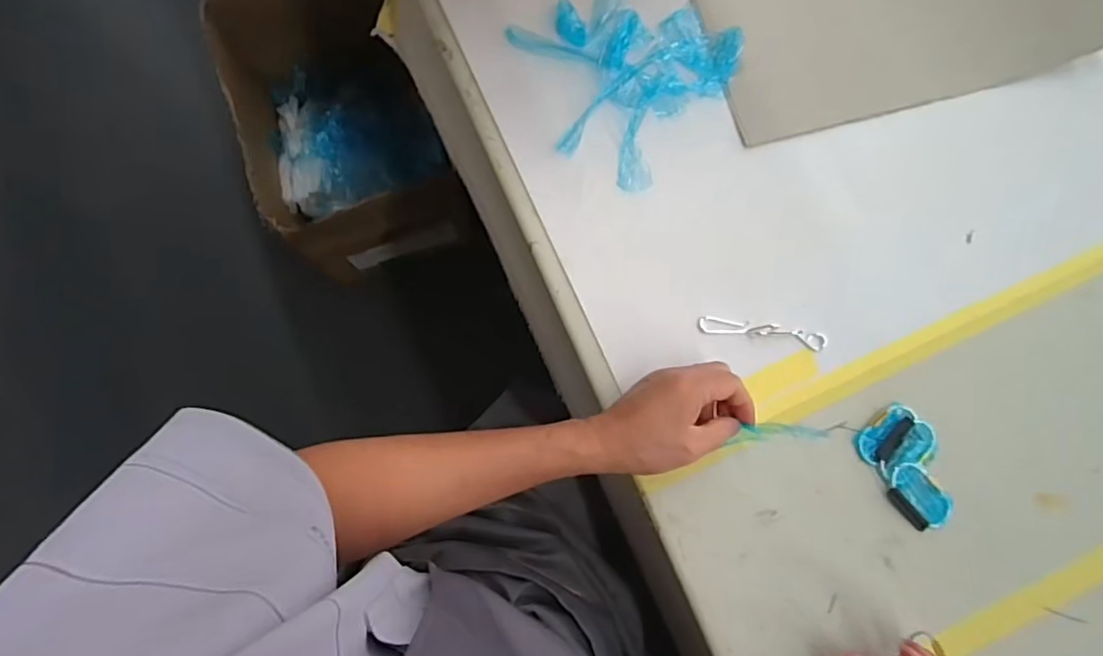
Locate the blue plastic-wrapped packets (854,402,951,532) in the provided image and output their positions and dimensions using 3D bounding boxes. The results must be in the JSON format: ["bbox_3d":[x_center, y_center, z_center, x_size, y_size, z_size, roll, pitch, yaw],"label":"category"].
[{"bbox_3d":[0.290,0.111,0.482,0.057,0.014,0.094,-29,83,-6],"label":"blue plastic-wrapped packets"}]

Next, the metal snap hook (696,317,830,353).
[{"bbox_3d":[0.176,0.004,0.493,0.106,0.014,0.015,10,80,0],"label":"metal snap hook"}]

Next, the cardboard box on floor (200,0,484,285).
[{"bbox_3d":[-0.390,-0.356,1.093,0.264,0.277,0.436,-19,82,-5],"label":"cardboard box on floor"}]

